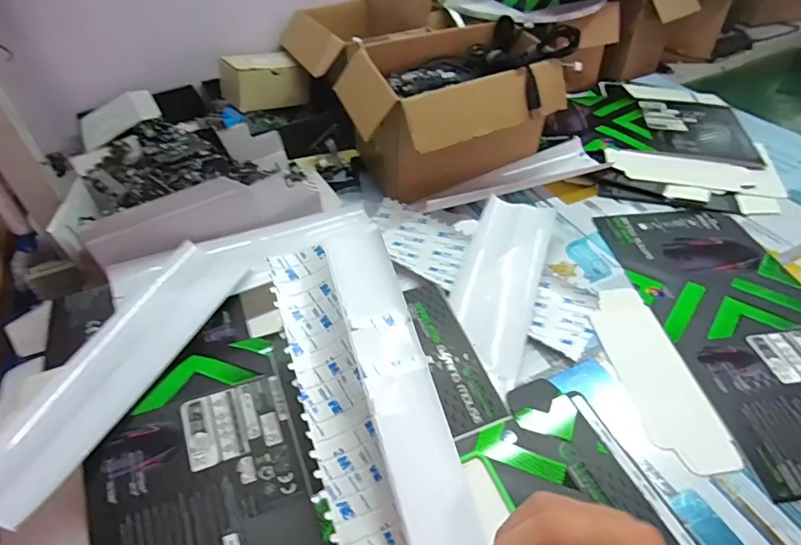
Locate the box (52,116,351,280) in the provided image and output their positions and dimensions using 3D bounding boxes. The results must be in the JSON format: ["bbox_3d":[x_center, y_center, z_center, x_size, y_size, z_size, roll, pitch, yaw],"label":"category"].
[{"bbox_3d":[-0.248,-0.104,0.601,0.308,0.088,0.194,-24,48,-20],"label":"box"}]

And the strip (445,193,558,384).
[{"bbox_3d":[0.106,-0.001,0.524,0.087,0.031,0.220,12,46,14],"label":"strip"}]

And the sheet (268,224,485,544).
[{"bbox_3d":[-0.015,0.093,0.305,0.083,0.028,0.282,-14,57,-13],"label":"sheet"}]

